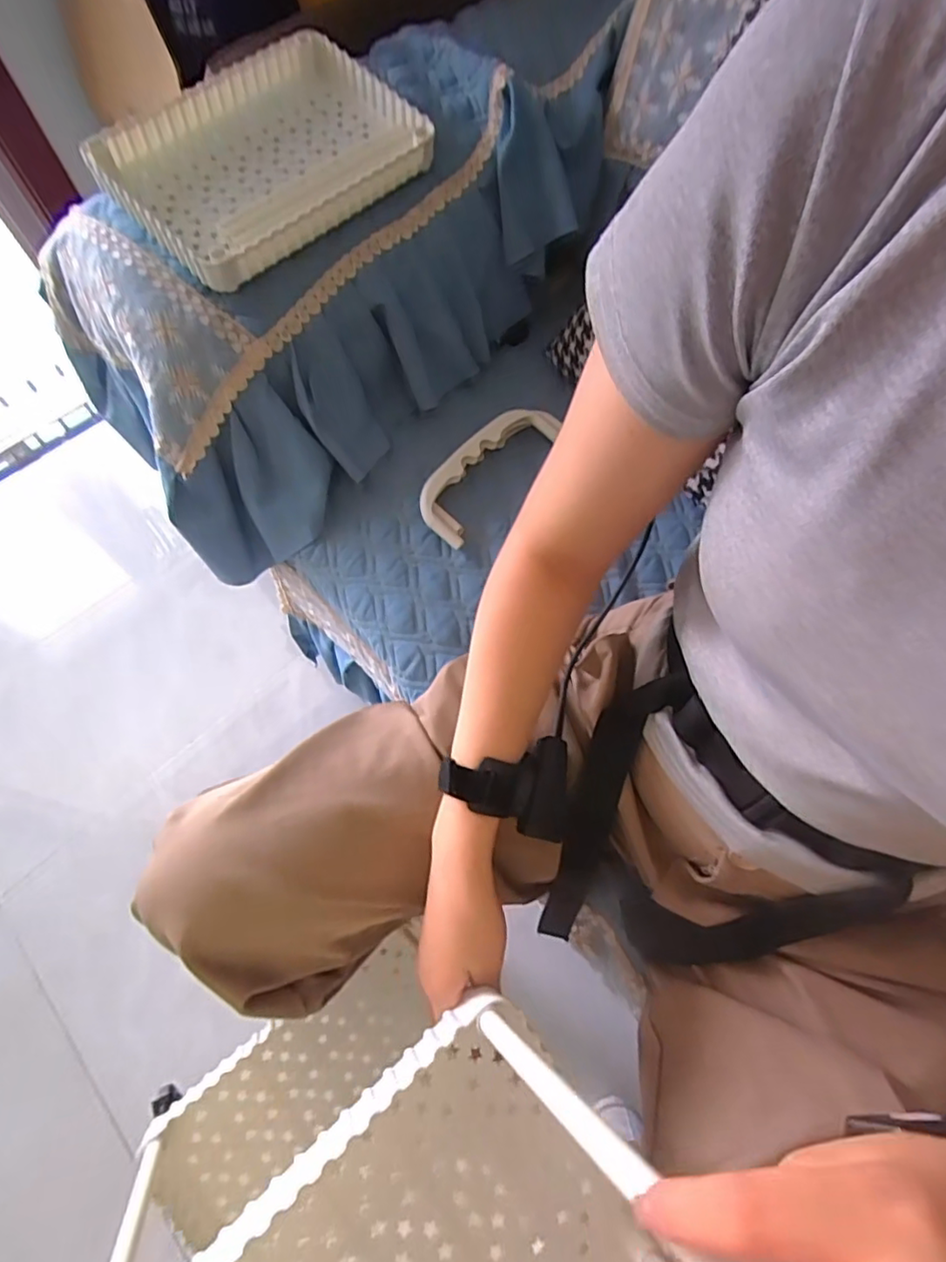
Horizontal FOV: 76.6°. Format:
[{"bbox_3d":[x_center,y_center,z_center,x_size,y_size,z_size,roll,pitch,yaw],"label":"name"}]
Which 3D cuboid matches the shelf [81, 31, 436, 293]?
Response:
[{"bbox_3d":[-0.214,-0.494,0.616,0.298,0.053,0.229,-43,70,-16],"label":"shelf"}]

